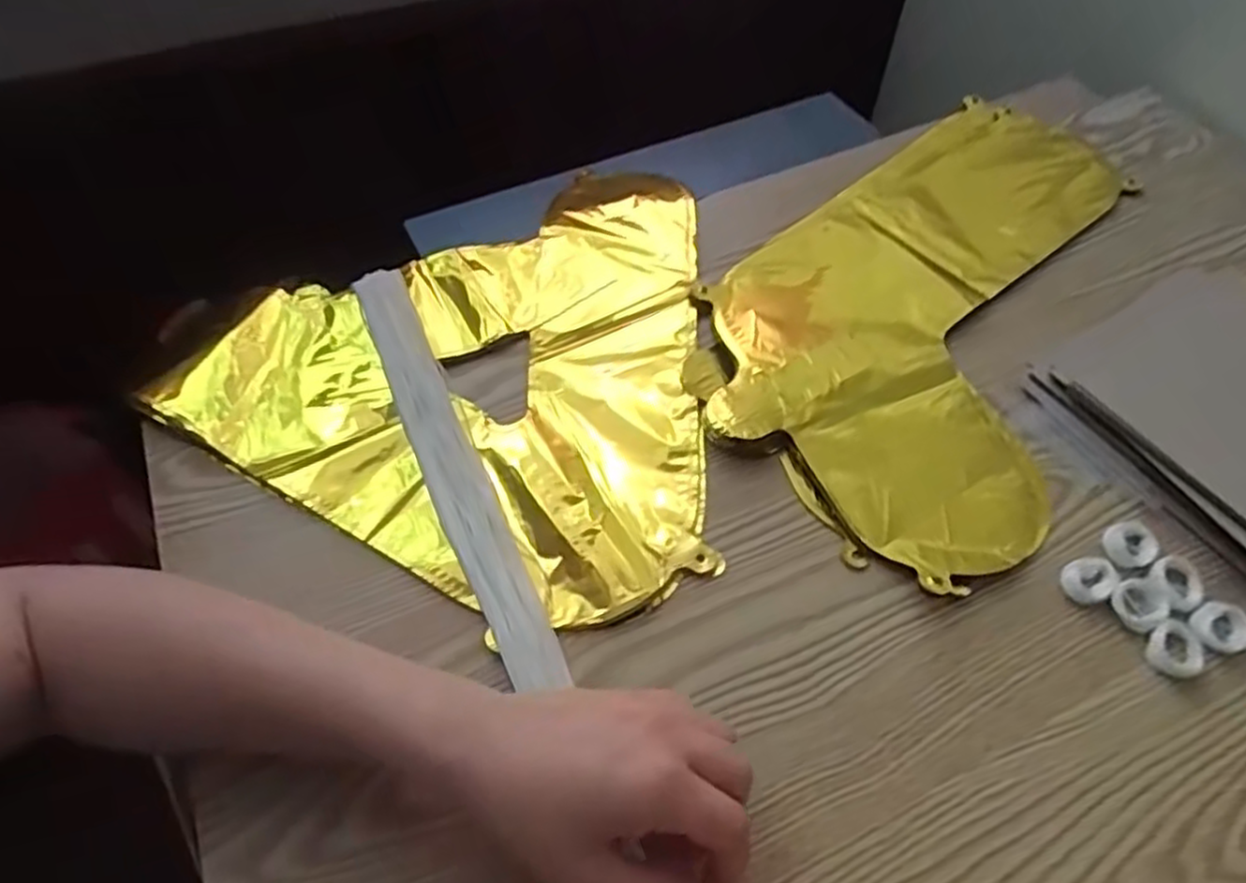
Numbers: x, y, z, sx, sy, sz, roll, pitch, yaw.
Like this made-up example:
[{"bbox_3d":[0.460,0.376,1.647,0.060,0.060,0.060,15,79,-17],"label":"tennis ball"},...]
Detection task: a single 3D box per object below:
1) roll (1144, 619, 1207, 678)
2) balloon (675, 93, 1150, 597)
[{"bbox_3d":[0.262,0.099,0.356,0.027,0.005,0.025,0,55,0],"label":"roll"},{"bbox_3d":[0.205,-0.107,0.498,0.218,0.014,0.412,29,59,19],"label":"balloon"}]

